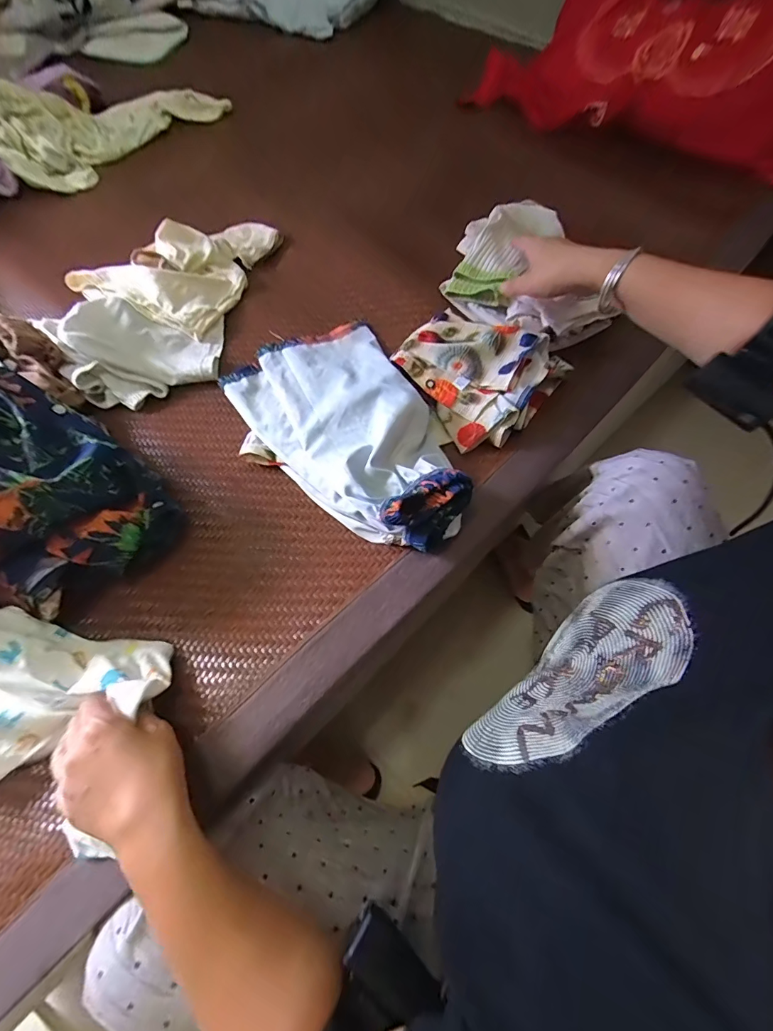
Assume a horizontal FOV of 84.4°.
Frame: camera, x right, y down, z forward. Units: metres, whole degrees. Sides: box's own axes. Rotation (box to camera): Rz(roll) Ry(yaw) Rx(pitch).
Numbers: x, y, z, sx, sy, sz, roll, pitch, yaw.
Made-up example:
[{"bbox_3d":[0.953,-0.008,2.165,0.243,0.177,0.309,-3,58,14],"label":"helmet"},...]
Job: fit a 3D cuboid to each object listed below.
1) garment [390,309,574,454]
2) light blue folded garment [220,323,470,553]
[{"bbox_3d":[0.106,-0.183,0.534,0.182,0.038,0.176,39,71,20],"label":"garment"},{"bbox_3d":[-0.052,-0.109,0.487,0.204,0.077,0.364,-25,64,-10],"label":"light blue folded garment"}]

